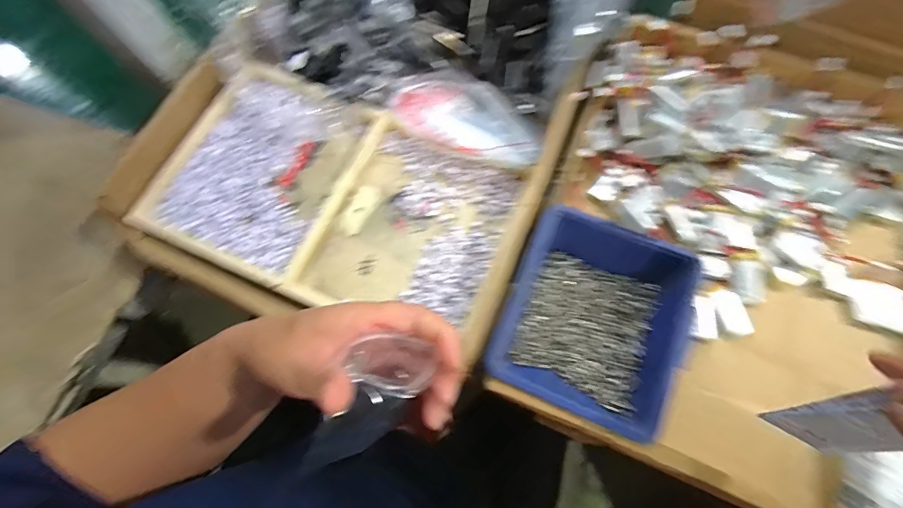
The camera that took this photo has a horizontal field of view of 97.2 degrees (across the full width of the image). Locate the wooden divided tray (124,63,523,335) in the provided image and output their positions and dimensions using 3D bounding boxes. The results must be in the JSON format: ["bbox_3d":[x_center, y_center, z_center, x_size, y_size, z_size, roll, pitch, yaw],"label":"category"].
[{"bbox_3d":[-0.110,-0.050,0.371,0.311,0.027,0.188,22,74,9],"label":"wooden divided tray"}]

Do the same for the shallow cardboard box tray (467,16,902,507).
[{"bbox_3d":[0.247,-0.009,0.332,0.366,0.068,0.383,23,74,10],"label":"shallow cardboard box tray"}]

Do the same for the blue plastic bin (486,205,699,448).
[{"bbox_3d":[0.110,0.050,0.308,0.133,0.051,0.145,22,74,9],"label":"blue plastic bin"}]

